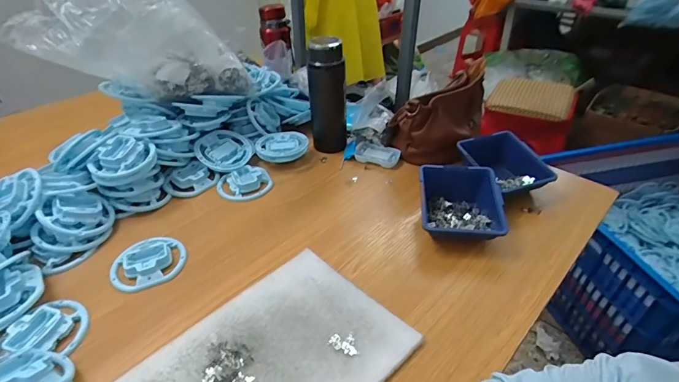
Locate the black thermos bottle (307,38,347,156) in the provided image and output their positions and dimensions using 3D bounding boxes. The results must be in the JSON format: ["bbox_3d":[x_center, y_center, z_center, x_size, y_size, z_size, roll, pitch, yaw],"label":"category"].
[{"bbox_3d":[-0.024,-0.189,0.767,0.072,0.219,0.065,-1,38,1],"label":"black thermos bottle"}]

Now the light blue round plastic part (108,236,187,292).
[{"bbox_3d":[-0.285,0.102,0.564,0.102,0.019,0.086,-17,41,-20],"label":"light blue round plastic part"}]

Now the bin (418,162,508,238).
[{"bbox_3d":[0.194,0.027,0.606,0.126,0.065,0.134,1,38,4],"label":"bin"}]

